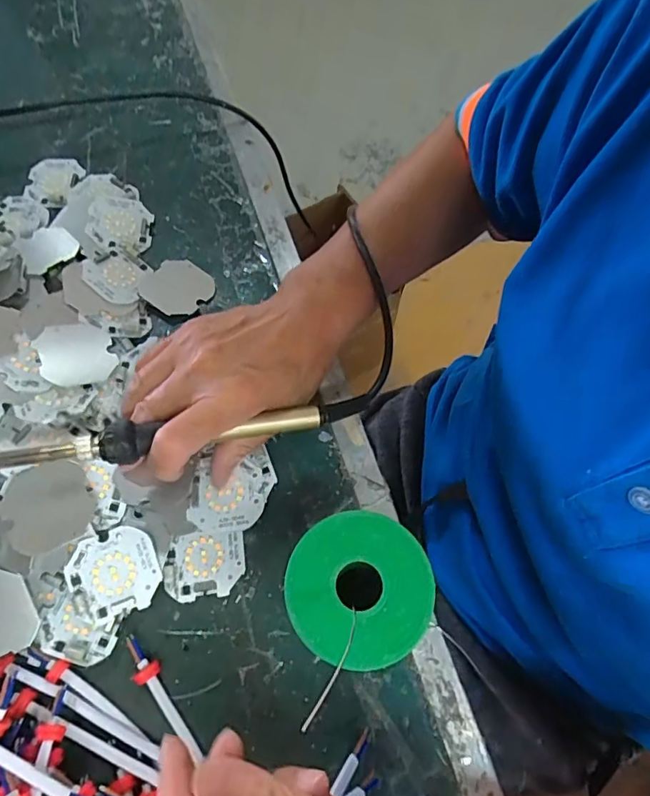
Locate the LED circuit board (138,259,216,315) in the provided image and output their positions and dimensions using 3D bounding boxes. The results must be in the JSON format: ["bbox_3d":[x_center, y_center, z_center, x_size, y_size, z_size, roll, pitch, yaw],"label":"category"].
[{"bbox_3d":[-0.110,-0.083,0.377,0.047,0.004,0.046,39,68,14],"label":"LED circuit board"}]

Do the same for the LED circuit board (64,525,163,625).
[{"bbox_3d":[-0.118,0.099,0.287,0.046,0.004,0.045,-14,81,-18],"label":"LED circuit board"}]

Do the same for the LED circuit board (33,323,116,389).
[{"bbox_3d":[-0.163,-0.029,0.334,0.045,0.004,0.045,-14,72,-31],"label":"LED circuit board"}]

